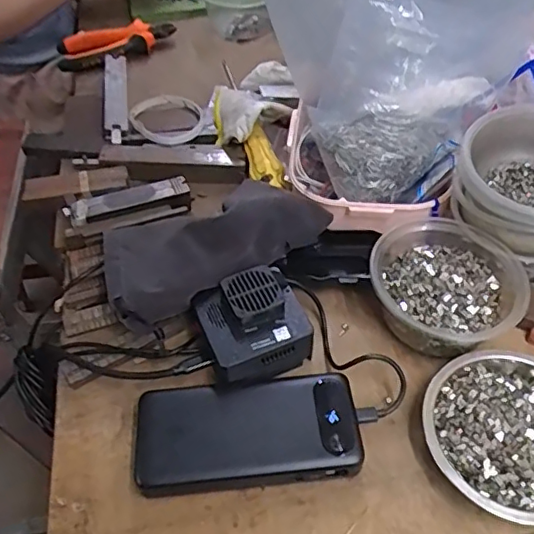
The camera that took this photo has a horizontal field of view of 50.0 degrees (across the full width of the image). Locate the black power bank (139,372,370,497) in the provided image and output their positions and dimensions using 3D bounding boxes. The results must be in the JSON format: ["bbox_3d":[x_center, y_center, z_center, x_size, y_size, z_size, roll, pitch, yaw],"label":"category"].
[{"bbox_3d":[-0.015,0.119,0.414,0.159,0.031,0.074,-5,50,-2],"label":"black power bank"}]

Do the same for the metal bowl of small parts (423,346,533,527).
[{"bbox_3d":[0.177,0.118,0.408,0.119,0.031,0.122,-1,50,1],"label":"metal bowl of small parts"}]

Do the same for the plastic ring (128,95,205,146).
[{"bbox_3d":[-0.113,-0.169,0.647,0.077,0.013,0.088,-14,51,-10],"label":"plastic ring"}]

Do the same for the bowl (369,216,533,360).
[{"bbox_3d":[0.143,0.018,0.463,0.118,0.049,0.107,35,59,27],"label":"bowl"}]

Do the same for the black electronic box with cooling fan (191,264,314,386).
[{"bbox_3d":[-0.011,0.041,0.446,0.078,0.036,0.073,-19,52,-14],"label":"black electronic box with cooling fan"}]

